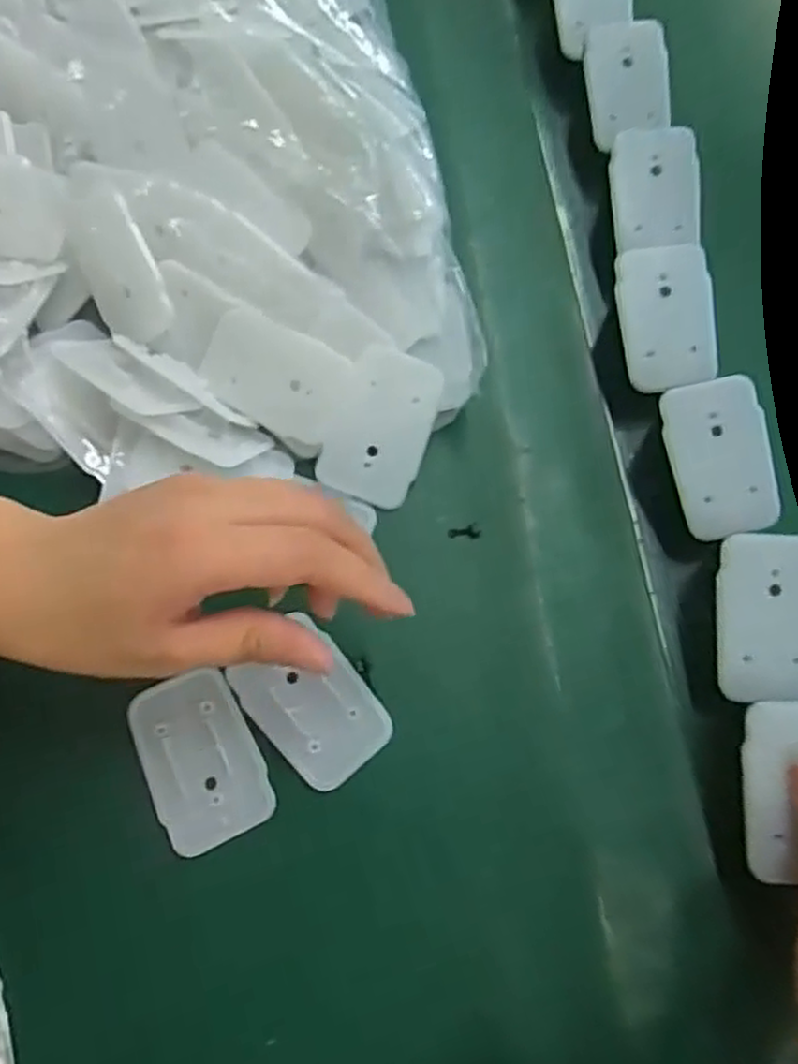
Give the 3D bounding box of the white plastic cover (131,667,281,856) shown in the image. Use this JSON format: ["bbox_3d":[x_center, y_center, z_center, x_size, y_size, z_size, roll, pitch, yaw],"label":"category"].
[{"bbox_3d":[-0.083,0.094,0.308,0.045,0.004,0.068,-25,74,-8],"label":"white plastic cover"}]

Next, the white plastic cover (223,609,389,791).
[{"bbox_3d":[-0.037,0.073,0.313,0.045,0.006,0.064,-39,77,-11],"label":"white plastic cover"}]

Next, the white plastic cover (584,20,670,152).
[{"bbox_3d":[0.122,-0.240,0.398,0.041,0.009,0.061,-8,96,16],"label":"white plastic cover"}]

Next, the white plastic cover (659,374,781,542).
[{"bbox_3d":[0.141,-0.032,0.324,0.043,0.004,0.067,-12,91,-1],"label":"white plastic cover"}]

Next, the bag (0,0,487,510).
[{"bbox_3d":[-0.119,-0.189,0.369,0.274,0.069,0.365,-7,73,-3],"label":"bag"}]

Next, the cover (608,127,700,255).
[{"bbox_3d":[0.129,-0.172,0.373,0.044,0.010,0.061,-3,89,3],"label":"cover"}]

